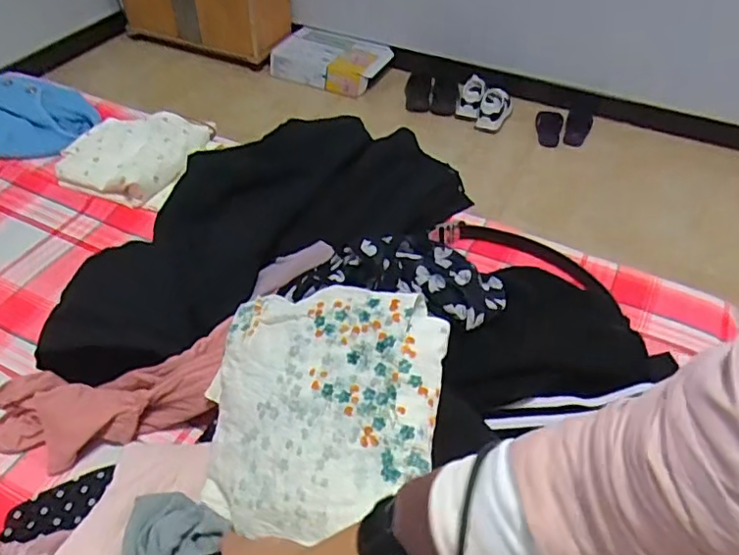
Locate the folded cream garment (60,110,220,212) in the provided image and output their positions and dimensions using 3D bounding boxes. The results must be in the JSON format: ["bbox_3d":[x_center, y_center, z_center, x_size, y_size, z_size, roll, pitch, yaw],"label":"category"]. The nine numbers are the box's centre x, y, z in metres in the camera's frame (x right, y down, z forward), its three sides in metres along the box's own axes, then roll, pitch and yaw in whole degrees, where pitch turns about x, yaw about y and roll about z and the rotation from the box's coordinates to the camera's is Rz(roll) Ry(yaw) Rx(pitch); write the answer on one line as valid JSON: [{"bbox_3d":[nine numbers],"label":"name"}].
[{"bbox_3d":[-0.483,-0.249,1.181,0.278,0.086,0.217,11,47,8],"label":"folded cream garment"}]

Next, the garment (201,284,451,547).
[{"bbox_3d":[-0.054,0.123,0.581,0.245,0.054,0.245,4,65,19],"label":"garment"}]

